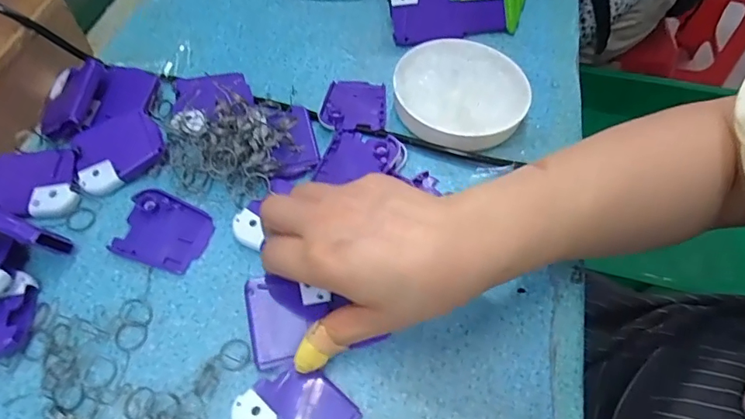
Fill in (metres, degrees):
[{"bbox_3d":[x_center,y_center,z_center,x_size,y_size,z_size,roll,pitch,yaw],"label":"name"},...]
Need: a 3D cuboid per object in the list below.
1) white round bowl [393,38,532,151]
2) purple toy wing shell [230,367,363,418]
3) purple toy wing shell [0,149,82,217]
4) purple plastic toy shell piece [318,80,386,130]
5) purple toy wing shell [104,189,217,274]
[{"bbox_3d":[0.072,-0.093,0.387,0.103,0.029,0.105,2,59,-3],"label":"white round bowl"},{"bbox_3d":[-0.042,0.116,0.266,0.063,0.009,0.047,28,61,13],"label":"purple toy wing shell"},{"bbox_3d":[-0.239,-0.019,0.335,0.059,0.018,0.050,-4,59,-6],"label":"purple toy wing shell"},{"bbox_3d":[-0.015,-0.087,0.388,0.051,0.009,0.060,3,59,-2],"label":"purple plastic toy shell piece"},{"bbox_3d":[-0.142,0.014,0.324,0.059,0.007,0.050,15,59,6],"label":"purple toy wing shell"}]

